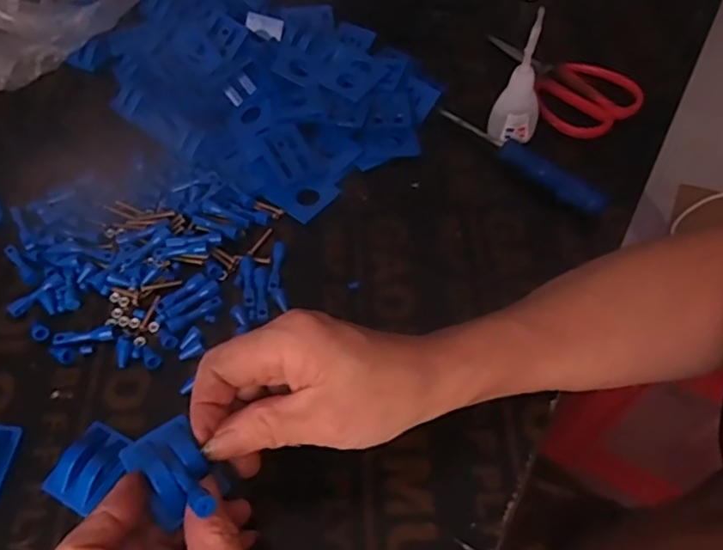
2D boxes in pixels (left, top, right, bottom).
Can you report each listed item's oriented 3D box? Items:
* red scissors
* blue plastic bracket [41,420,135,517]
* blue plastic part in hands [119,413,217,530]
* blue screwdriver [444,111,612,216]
[{"bbox_3d":[0.154,-0.154,0.504,0.137,0.009,0.078,29,62,19],"label":"red scissors"},{"bbox_3d":[-0.148,0.104,0.338,0.034,0.011,0.043,23,60,16],"label":"blue plastic bracket"},{"bbox_3d":[-0.085,0.087,0.275,0.030,0.024,0.049,-32,61,-18],"label":"blue plastic part in hands"},{"bbox_3d":[0.114,-0.087,0.450,0.018,0.015,0.144,-37,63,-20],"label":"blue screwdriver"}]

